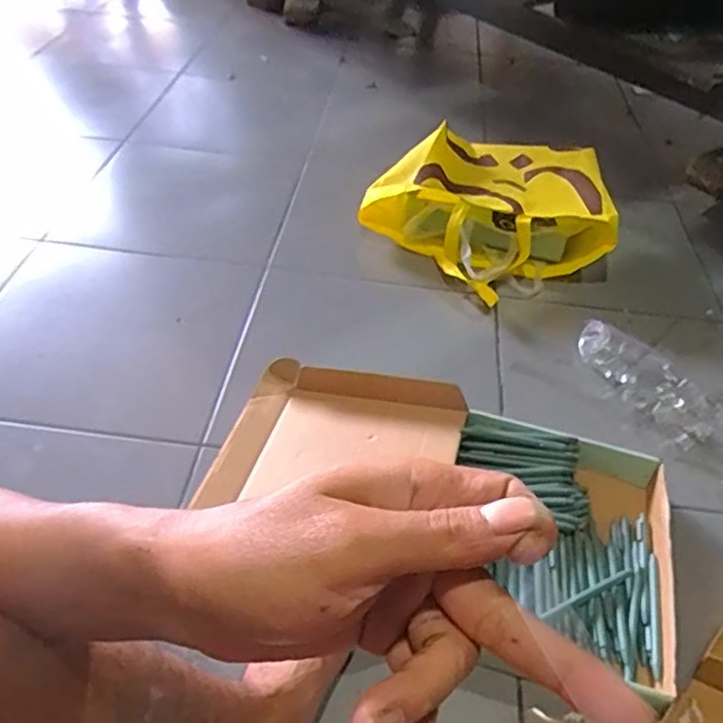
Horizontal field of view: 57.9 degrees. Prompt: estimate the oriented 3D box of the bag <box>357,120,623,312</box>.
[{"bbox_3d":[0.263,-0.294,1.252,0.441,0.121,0.415,34,50,26],"label":"bag"}]

